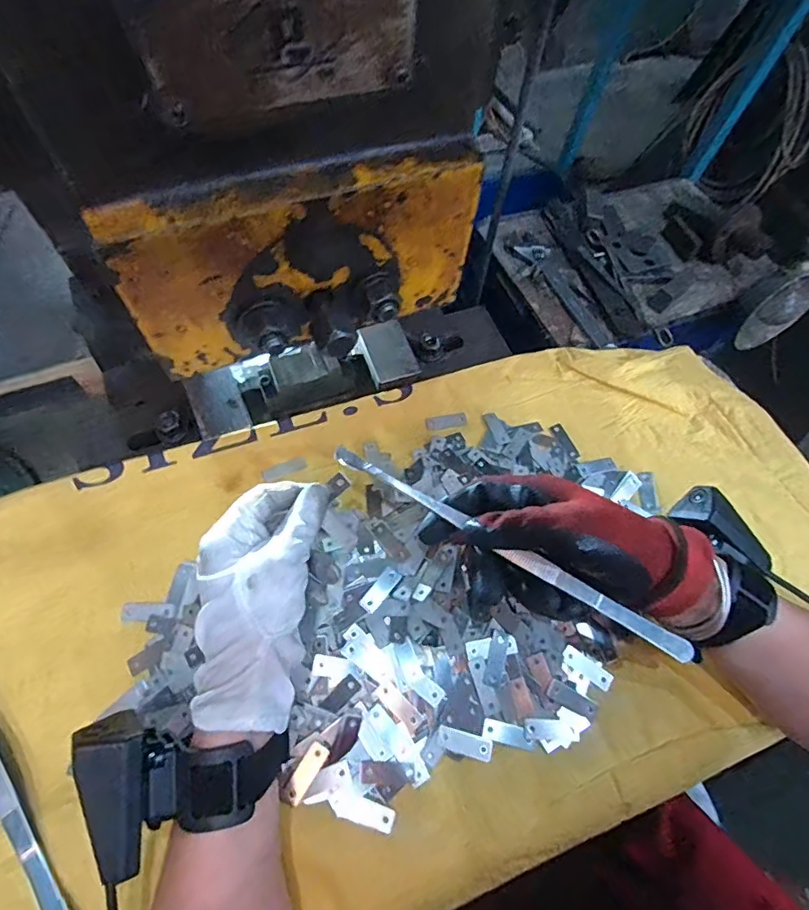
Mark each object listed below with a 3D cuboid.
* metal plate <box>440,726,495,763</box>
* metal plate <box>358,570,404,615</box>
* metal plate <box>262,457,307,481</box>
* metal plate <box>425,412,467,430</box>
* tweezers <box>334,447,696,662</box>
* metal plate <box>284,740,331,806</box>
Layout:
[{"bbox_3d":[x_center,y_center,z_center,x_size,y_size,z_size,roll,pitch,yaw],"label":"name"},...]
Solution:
[{"bbox_3d":[0.039,0.184,0.315,0.035,0.004,0.014,14,63,3],"label":"metal plate"},{"bbox_3d":[-0.016,0.094,0.348,0.012,0.004,0.035,38,66,15],"label":"metal plate"},{"bbox_3d":[-0.098,0.011,0.406,0.036,0.004,0.012,-20,66,-14],"label":"metal plate"},{"bbox_3d":[0.038,-0.030,0.441,0.036,0.004,0.012,-7,64,-8],"label":"metal plate"},{"bbox_3d":[0.065,0.060,0.308,0.247,0.008,0.012,30,63,4],"label":"tweezers"},{"bbox_3d":[-0.060,0.193,0.300,0.013,0.004,0.033,32,65,12],"label":"metal plate"}]

